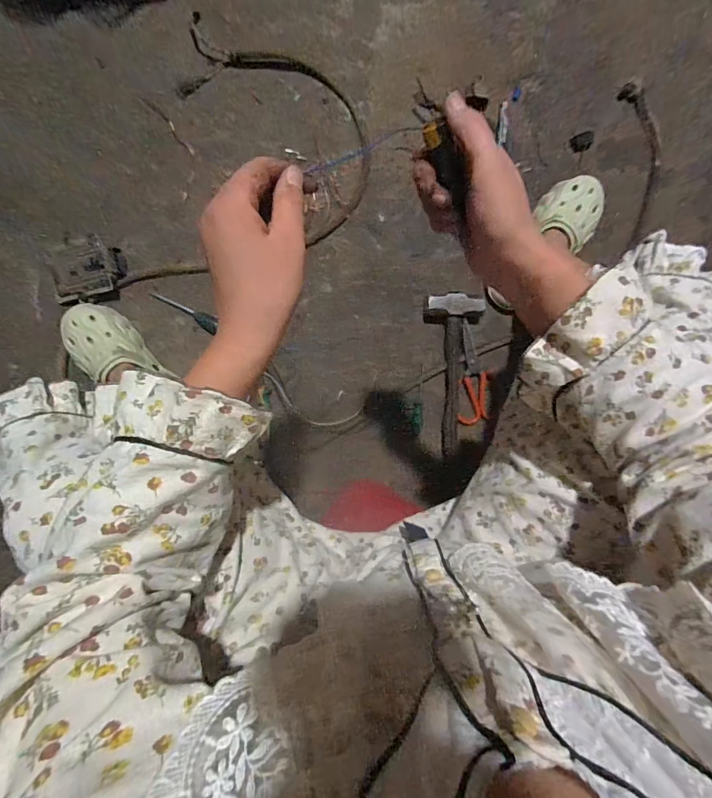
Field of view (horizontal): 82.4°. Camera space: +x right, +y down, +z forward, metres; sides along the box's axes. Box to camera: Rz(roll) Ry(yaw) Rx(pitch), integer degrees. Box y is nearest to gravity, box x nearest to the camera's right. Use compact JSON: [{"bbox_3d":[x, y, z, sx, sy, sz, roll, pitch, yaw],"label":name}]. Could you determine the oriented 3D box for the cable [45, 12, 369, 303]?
[{"bbox_3d":[-0.243,-0.346,0.735,0.396,0.057,0.591,33,87,-8],"label":"cable"}]

